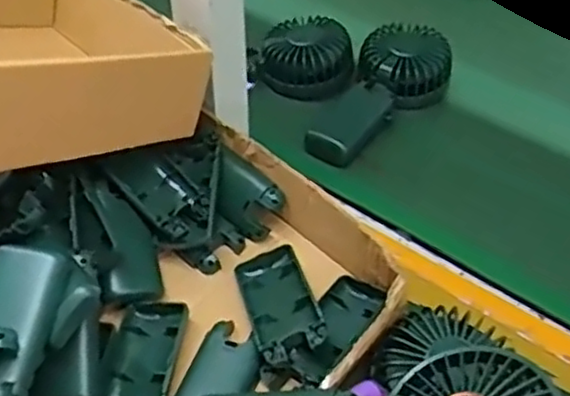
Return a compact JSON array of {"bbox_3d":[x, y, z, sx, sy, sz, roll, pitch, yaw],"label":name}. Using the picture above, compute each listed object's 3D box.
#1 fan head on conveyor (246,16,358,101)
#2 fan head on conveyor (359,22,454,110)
[{"bbox_3d":[0.021,-0.138,0.666,0.098,0.043,0.072,18,48,17],"label":"fan head on conveyor"},{"bbox_3d":[0.115,-0.127,0.655,0.084,0.046,0.077,6,45,6],"label":"fan head on conveyor"}]

